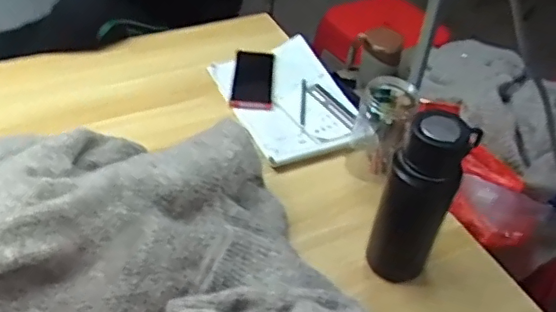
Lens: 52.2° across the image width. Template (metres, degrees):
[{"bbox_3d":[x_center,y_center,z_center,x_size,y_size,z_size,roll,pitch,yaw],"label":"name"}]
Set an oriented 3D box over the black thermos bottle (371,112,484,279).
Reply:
[{"bbox_3d":[0.171,0.063,0.713,0.083,0.255,0.077,22,45,15],"label":"black thermos bottle"}]

